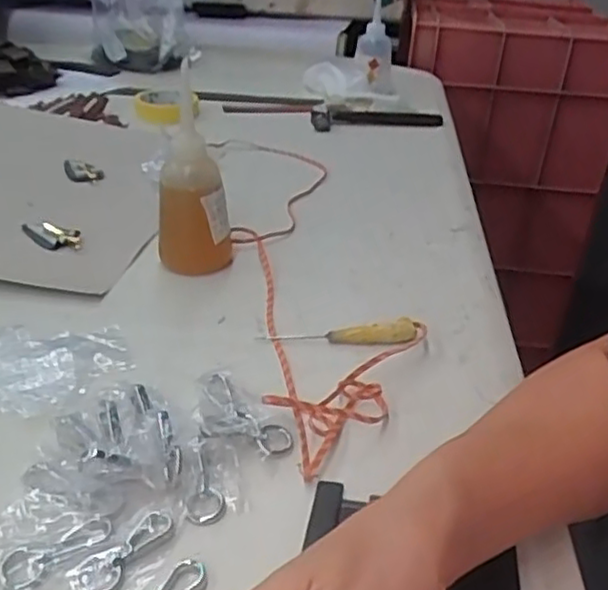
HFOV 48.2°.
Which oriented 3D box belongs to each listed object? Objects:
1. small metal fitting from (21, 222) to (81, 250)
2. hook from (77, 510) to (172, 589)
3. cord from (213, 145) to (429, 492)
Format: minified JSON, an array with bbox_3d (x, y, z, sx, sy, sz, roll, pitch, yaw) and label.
[{"bbox_3d":[-0.242,-0.058,0.655,0.062,0.016,0.035,25,37,33],"label":"small metal fitting"},{"bbox_3d":[-0.091,0.130,0.351,0.019,0.004,0.057,21,35,29],"label":"hook"},{"bbox_3d":[-0.006,-0.064,0.665,0.129,0.023,0.628,-4,31,-10],"label":"cord"}]

